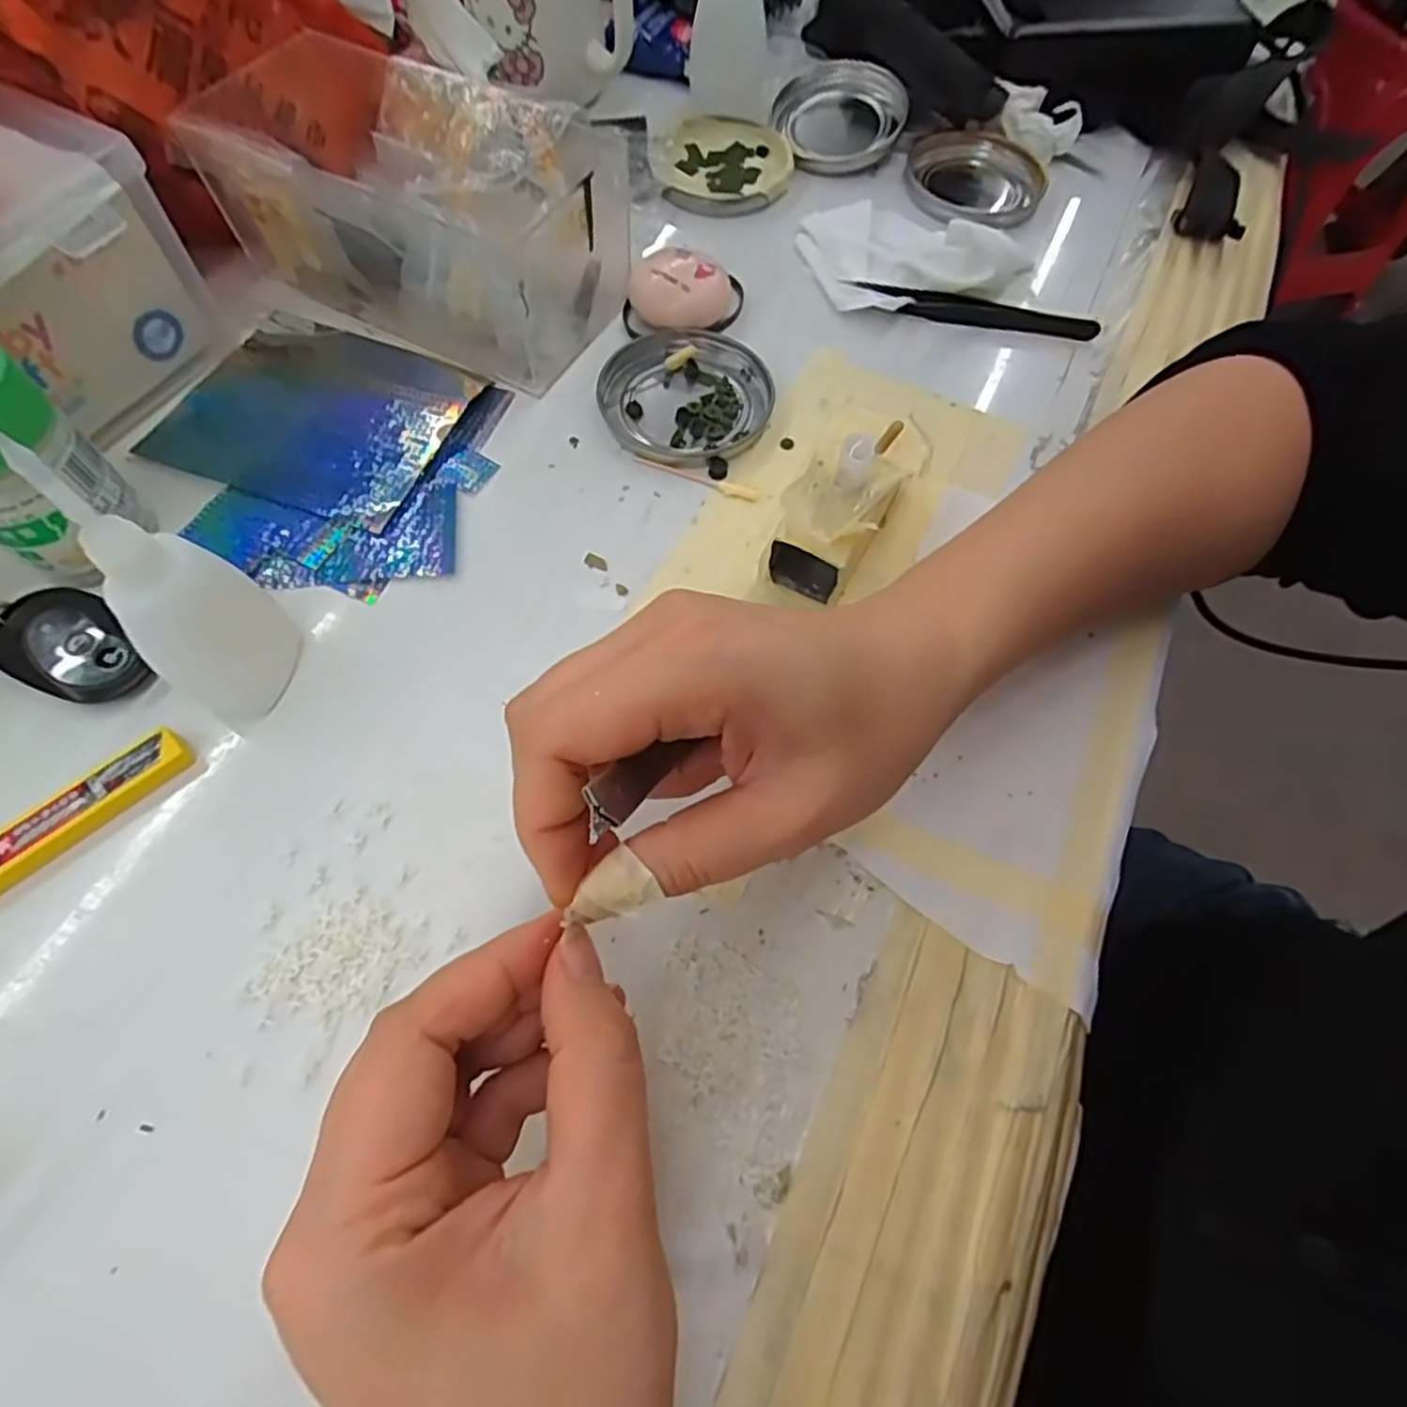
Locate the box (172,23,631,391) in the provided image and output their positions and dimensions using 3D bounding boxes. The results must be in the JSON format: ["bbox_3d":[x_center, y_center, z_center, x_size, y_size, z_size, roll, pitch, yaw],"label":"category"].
[{"bbox_3d":[-0.131,-0.230,0.339,0.178,0.073,0.096,24,66,9],"label":"box"}]

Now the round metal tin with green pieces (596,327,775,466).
[{"bbox_3d":[-0.009,-0.143,0.338,0.076,0.011,0.074,1,64,-2],"label":"round metal tin with green pieces"}]

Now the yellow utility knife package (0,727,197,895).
[{"bbox_3d":[-0.220,0.046,0.238,0.104,0.008,0.020,-40,72,-19],"label":"yellow utility knife package"}]

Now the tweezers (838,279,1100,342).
[{"bbox_3d":[0.136,-0.200,0.369,0.124,0.011,0.016,15,64,5],"label":"tweezers"}]

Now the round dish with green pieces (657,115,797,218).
[{"bbox_3d":[0.012,-0.306,0.415,0.073,0.011,0.077,1,64,-2],"label":"round dish with green pieces"}]

